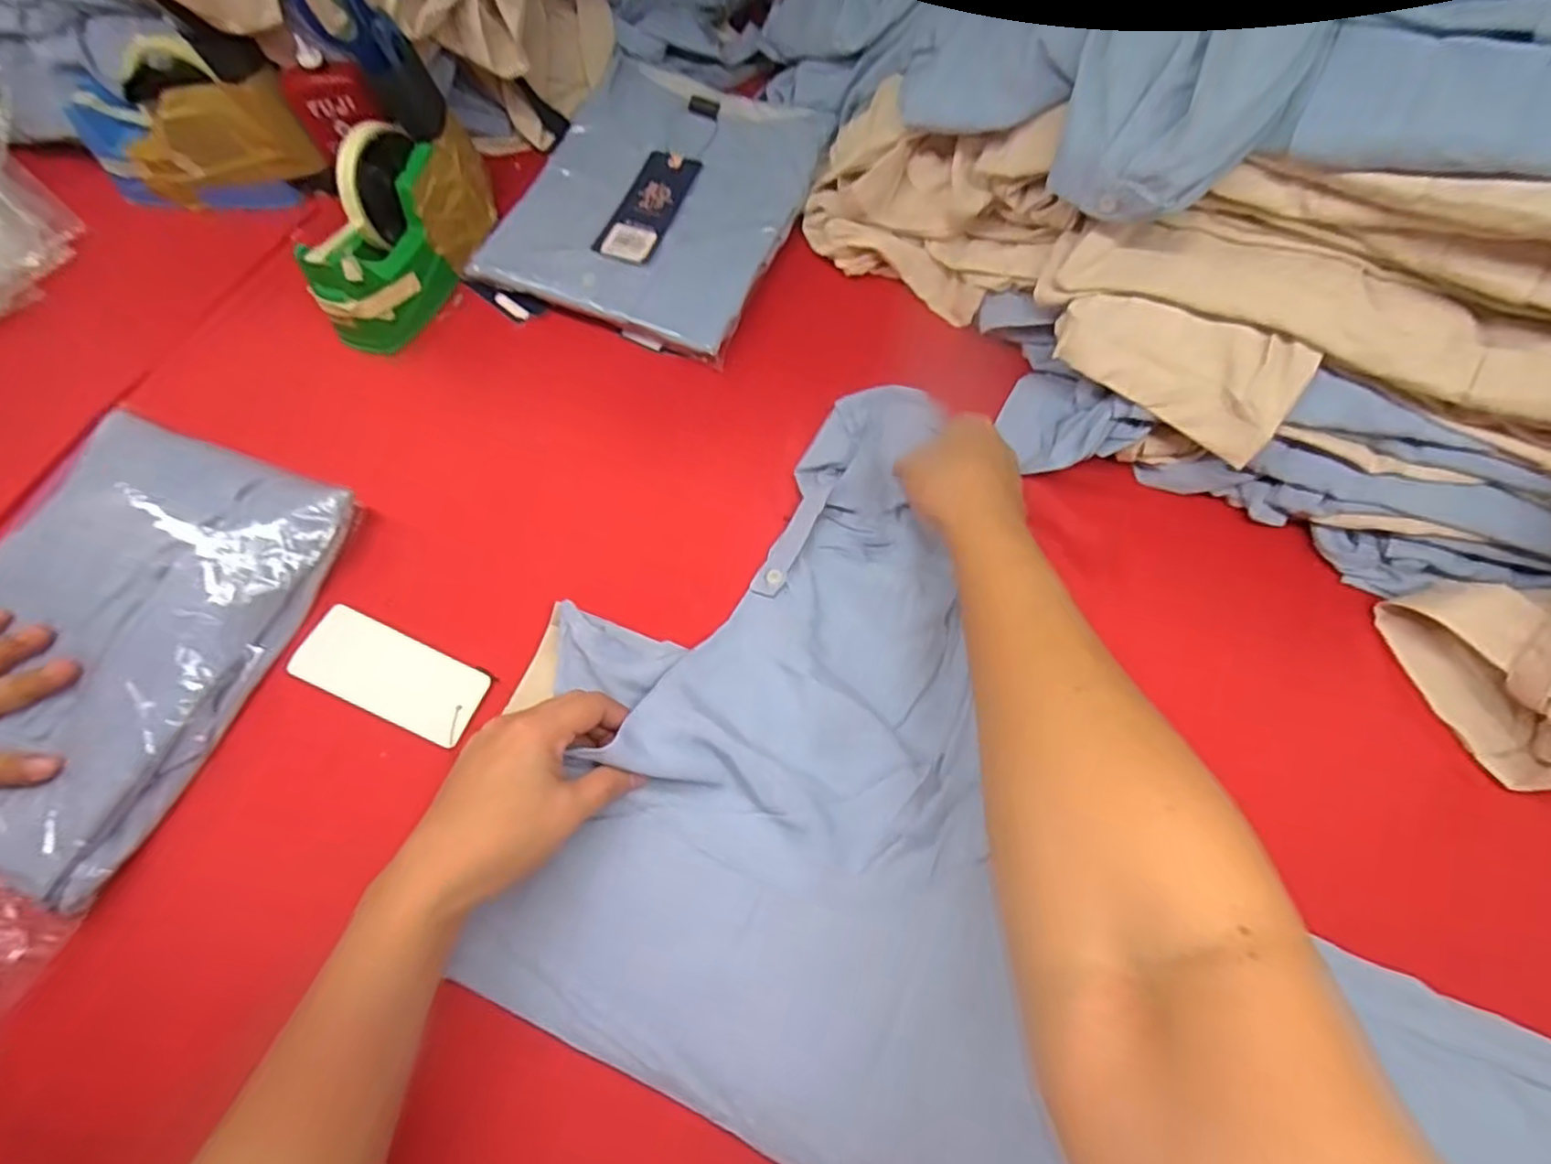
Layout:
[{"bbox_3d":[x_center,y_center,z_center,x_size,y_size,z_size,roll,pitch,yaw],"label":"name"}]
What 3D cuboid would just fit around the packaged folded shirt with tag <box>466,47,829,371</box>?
[{"bbox_3d":[-0.094,-0.306,0.572,0.212,0.034,0.244,21,70,10],"label":"packaged folded shirt with tag"}]

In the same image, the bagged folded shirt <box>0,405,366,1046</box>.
[{"bbox_3d":[-0.434,0.063,0.414,0.209,0.033,0.349,17,71,13],"label":"bagged folded shirt"}]

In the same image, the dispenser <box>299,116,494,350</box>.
[{"bbox_3d":[-0.273,-0.265,0.530,0.058,0.100,0.177,29,64,12],"label":"dispenser"}]

